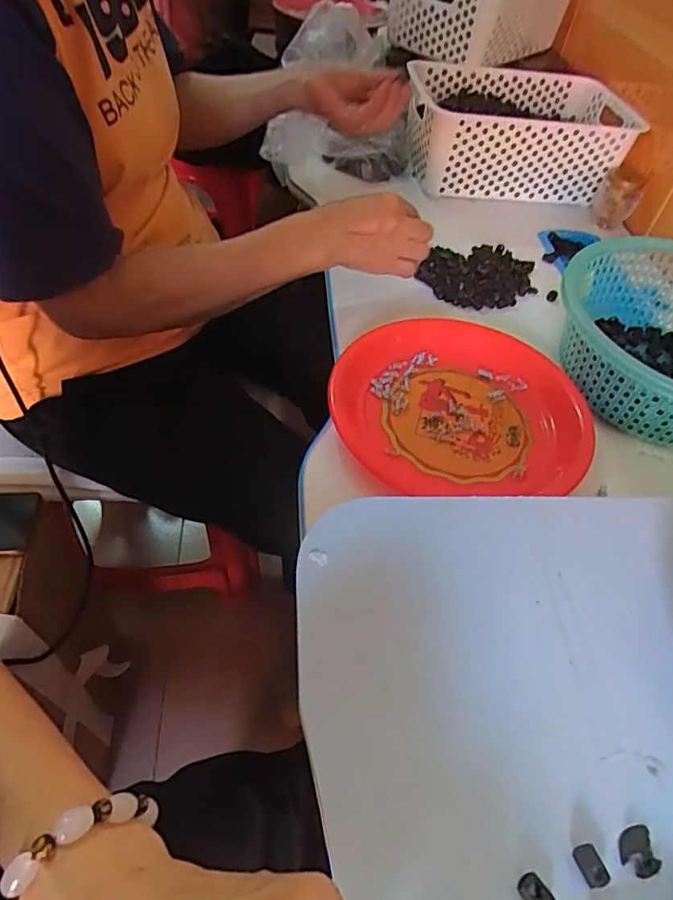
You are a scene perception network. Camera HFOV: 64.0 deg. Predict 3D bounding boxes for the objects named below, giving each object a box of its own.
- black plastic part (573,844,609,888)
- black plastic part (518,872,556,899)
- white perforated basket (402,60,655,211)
[{"bbox_3d":[0.115,0.186,0.242,0.011,0.005,0.015,-16,54,-19],"label":"black plastic part"},{"bbox_3d":[0.087,0.194,0.234,0.010,0.005,0.015,-27,58,-26],"label":"black plastic part"},{"bbox_3d":[0.250,-0.450,0.774,0.287,0.115,0.187,-3,50,-9],"label":"white perforated basket"}]

